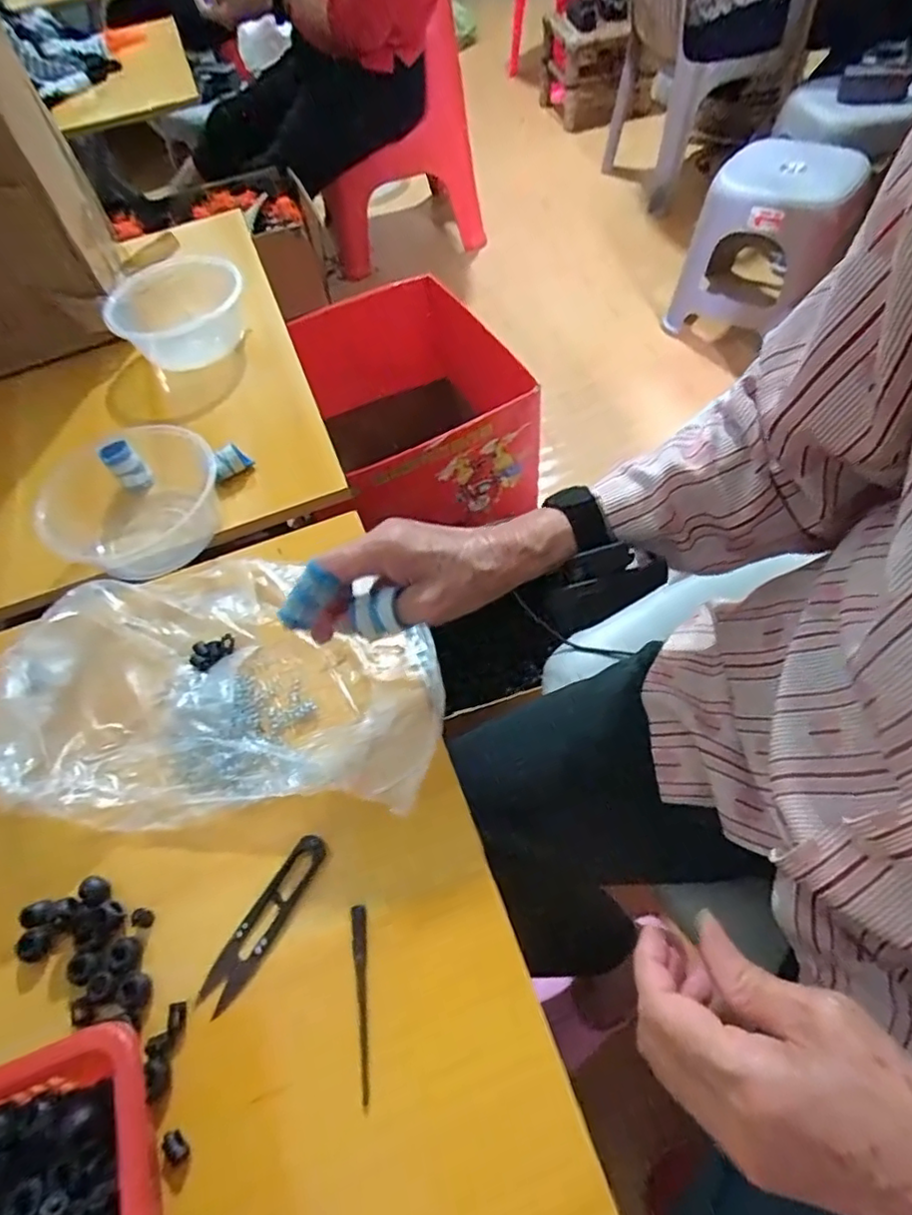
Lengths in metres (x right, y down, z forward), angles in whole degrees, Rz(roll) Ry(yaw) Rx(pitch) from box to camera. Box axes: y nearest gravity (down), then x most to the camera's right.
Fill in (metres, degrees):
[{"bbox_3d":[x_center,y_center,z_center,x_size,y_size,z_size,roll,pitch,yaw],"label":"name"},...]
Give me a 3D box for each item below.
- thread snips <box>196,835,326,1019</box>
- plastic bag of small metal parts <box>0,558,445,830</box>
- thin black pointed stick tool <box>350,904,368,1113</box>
[{"bbox_3d":[-0.111,0.183,0.349,0.023,0.009,0.101,27,65,22],"label":"thread snips"},{"bbox_3d":[-0.159,0.041,0.414,0.289,0.054,0.194,-1,57,4],"label":"plastic bag of small metal parts"},{"bbox_3d":[-0.051,0.212,0.324,0.008,0.004,0.092,-11,57,0],"label":"thin black pointed stick tool"}]

